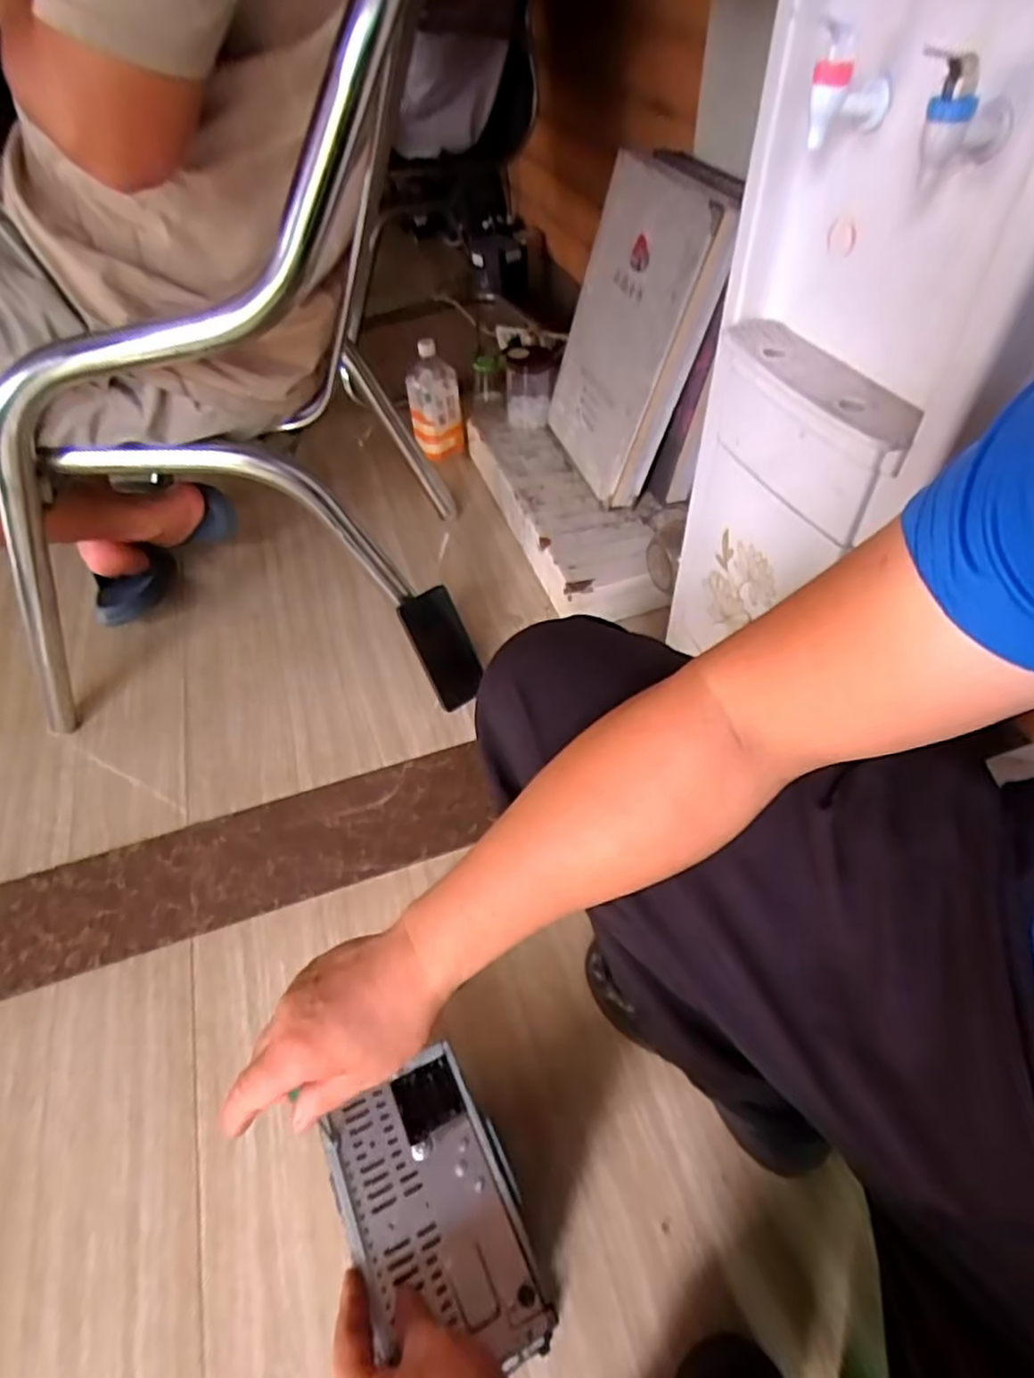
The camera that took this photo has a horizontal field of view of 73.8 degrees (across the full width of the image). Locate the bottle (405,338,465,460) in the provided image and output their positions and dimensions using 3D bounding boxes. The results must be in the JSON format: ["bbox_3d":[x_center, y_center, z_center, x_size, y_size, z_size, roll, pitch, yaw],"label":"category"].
[{"bbox_3d":[-0.161,-0.562,1.355,0.102,0.212,0.094,-9,50,-4],"label":"bottle"}]

